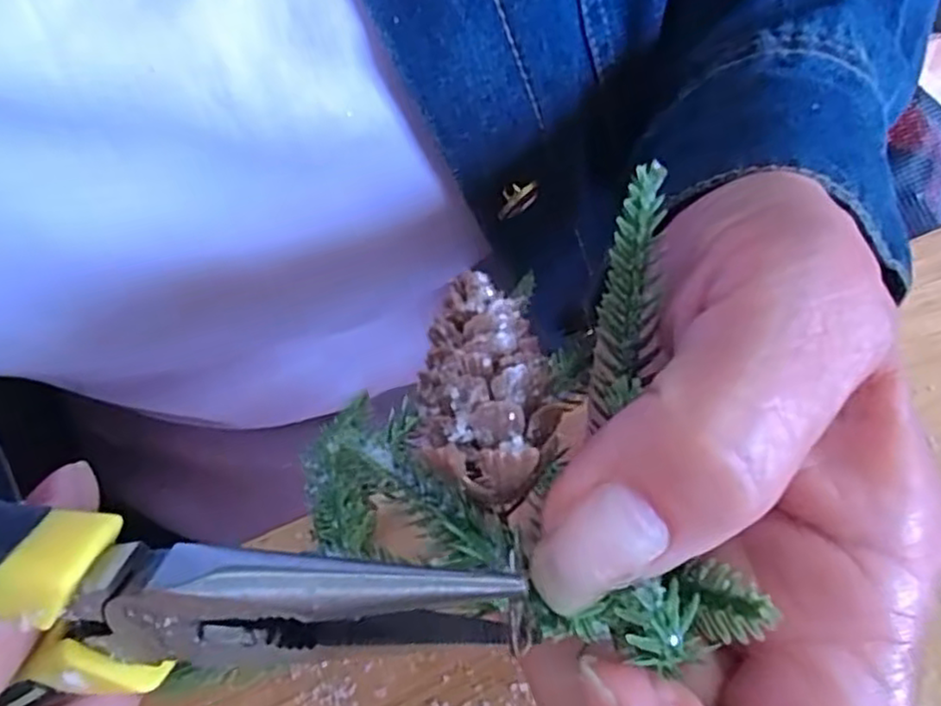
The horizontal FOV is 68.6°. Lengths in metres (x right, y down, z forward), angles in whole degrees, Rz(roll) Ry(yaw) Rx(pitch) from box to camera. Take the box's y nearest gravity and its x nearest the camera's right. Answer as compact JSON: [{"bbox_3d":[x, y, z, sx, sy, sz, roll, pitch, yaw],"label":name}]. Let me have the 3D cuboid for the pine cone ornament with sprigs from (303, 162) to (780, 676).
[{"bbox_3d":[0.006,0.021,0.106,0.067,0.045,0.063,-16,55,-6],"label":"pine cone ornament with sprigs"}]

